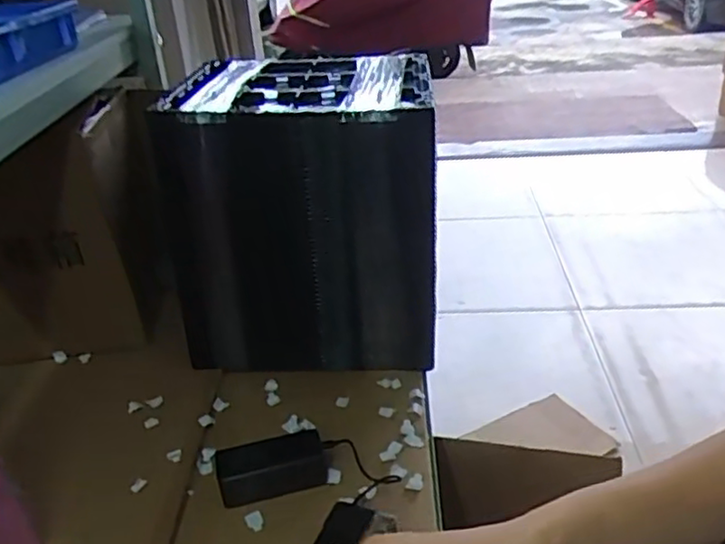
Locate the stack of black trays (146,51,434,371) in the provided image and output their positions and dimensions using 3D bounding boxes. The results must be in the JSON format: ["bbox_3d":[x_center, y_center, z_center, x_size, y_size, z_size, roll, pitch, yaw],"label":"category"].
[{"bbox_3d":[-0.087,-0.095,1.065,0.365,0.400,0.308,-3,30,0],"label":"stack of black trays"}]

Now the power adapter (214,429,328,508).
[{"bbox_3d":[-0.111,0.240,0.838,0.131,0.044,0.060,-11,31,-14],"label":"power adapter"}]

